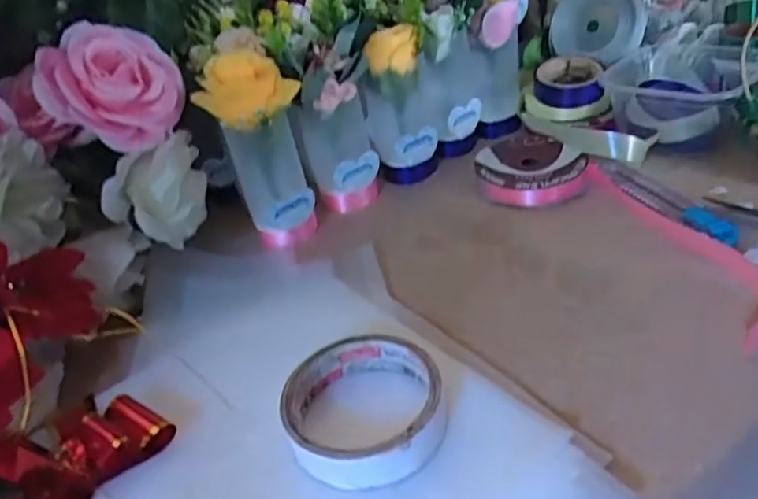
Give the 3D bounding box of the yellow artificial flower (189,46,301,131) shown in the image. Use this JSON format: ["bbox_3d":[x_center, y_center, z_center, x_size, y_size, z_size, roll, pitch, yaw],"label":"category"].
[{"bbox_3d":[-0.094,-0.115,0.441,0.069,0.044,0.037,2,34,16],"label":"yellow artificial flower"}]

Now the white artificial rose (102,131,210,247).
[{"bbox_3d":[-0.163,-0.048,0.463,0.049,0.063,0.085,-3,36,5],"label":"white artificial rose"}]

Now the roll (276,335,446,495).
[{"bbox_3d":[-0.009,0.083,0.332,0.084,0.027,0.084,-6,33,4],"label":"roll"}]

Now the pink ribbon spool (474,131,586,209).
[{"bbox_3d":[0.124,-0.073,0.531,0.082,0.023,0.104,-17,34,-12],"label":"pink ribbon spool"}]

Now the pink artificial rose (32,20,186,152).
[{"bbox_3d":[-0.189,-0.115,0.438,0.080,0.073,0.073,-2,33,10],"label":"pink artificial rose"}]

